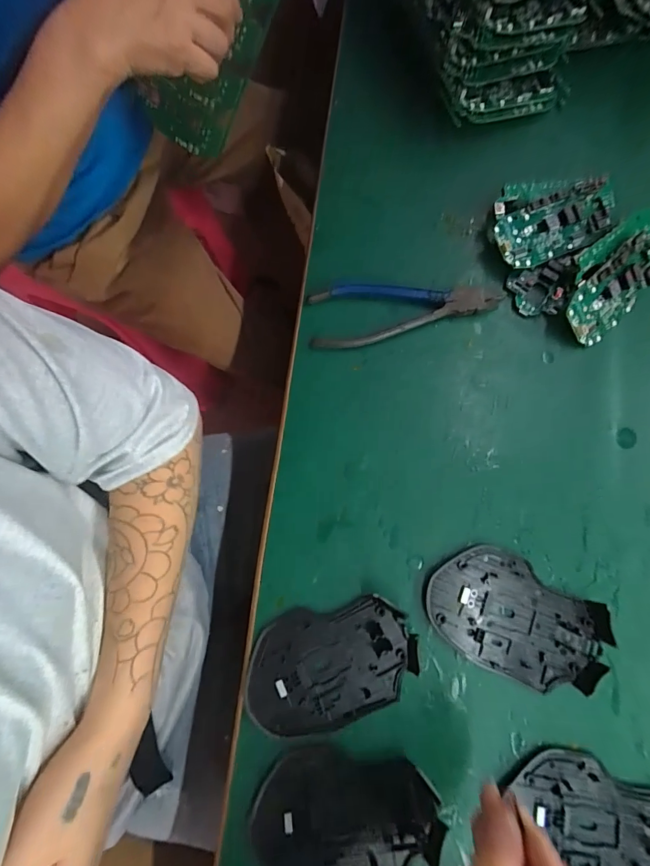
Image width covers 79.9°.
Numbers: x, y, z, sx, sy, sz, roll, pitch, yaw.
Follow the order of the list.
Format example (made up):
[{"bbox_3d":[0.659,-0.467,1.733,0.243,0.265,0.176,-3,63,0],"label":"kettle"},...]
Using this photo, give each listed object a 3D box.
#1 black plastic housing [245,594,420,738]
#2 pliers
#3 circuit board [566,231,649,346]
[{"bbox_3d":[0.004,0.155,0.257,0.110,0.011,0.072,-11,79,-1],"label":"black plastic housing"},{"bbox_3d":[0.062,-0.097,0.303,0.148,0.009,0.048,-7,79,0],"label":"pliers"},{"bbox_3d":[0.218,-0.106,0.290,0.087,0.010,0.044,-45,111,-3],"label":"circuit board"}]

